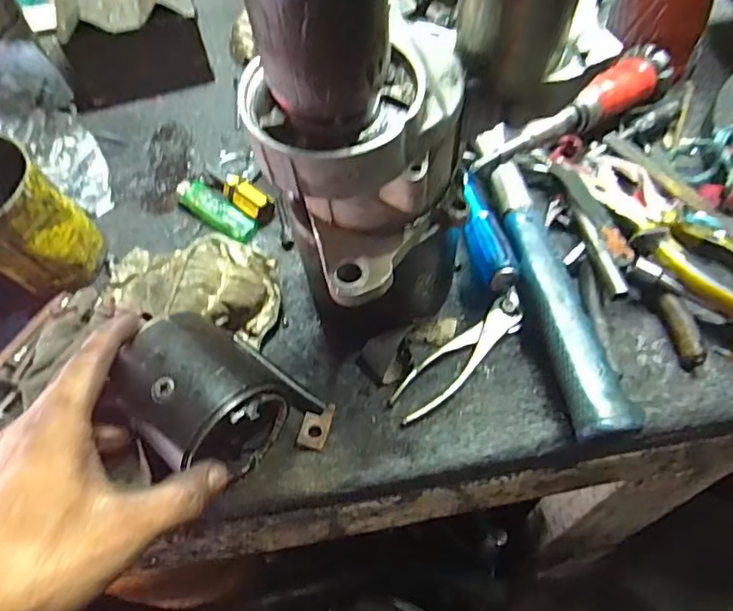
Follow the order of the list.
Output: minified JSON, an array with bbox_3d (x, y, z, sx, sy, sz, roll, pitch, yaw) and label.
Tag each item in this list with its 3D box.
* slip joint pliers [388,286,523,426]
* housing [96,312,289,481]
[{"bbox_3d":[0.066,0.035,0.391,0.120,0.013,0.030,-39,65,-19],"label":"slip joint pliers"},{"bbox_3d":[-0.104,0.057,0.345,0.092,0.071,0.076,33,72,16],"label":"housing"}]

